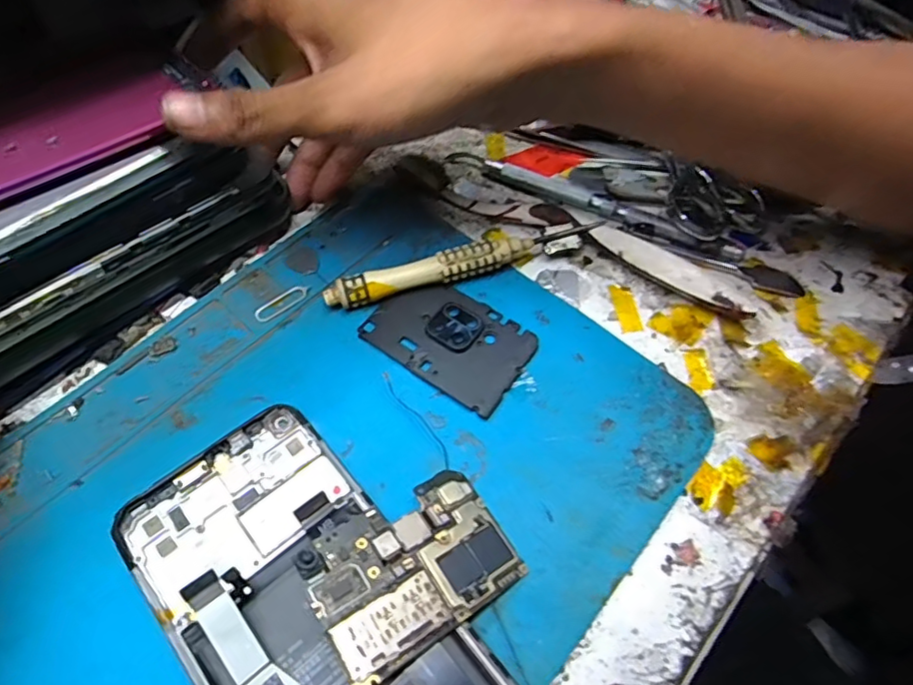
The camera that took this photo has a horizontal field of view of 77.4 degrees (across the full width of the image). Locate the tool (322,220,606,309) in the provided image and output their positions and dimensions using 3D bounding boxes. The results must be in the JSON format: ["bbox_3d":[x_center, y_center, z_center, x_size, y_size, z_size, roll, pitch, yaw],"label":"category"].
[{"bbox_3d":[0.005,-0.035,0.253,0.124,0.015,0.011,-17,61,-12],"label":"tool"}]

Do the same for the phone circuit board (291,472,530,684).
[{"bbox_3d":[-0.014,0.071,0.185,0.066,0.004,0.047,-20,59,-33],"label":"phone circuit board"}]

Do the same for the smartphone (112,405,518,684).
[{"bbox_3d":[-0.041,0.088,0.172,0.071,0.016,0.155,-36,64,-22],"label":"smartphone"}]

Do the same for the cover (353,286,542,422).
[{"bbox_3d":[-0.003,-0.002,0.241,0.065,0.004,0.044,32,63,16],"label":"cover"}]

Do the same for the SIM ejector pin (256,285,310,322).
[{"bbox_3d":[-0.075,-0.018,0.247,0.026,0.004,0.008,-35,66,-20],"label":"SIM ejector pin"}]

